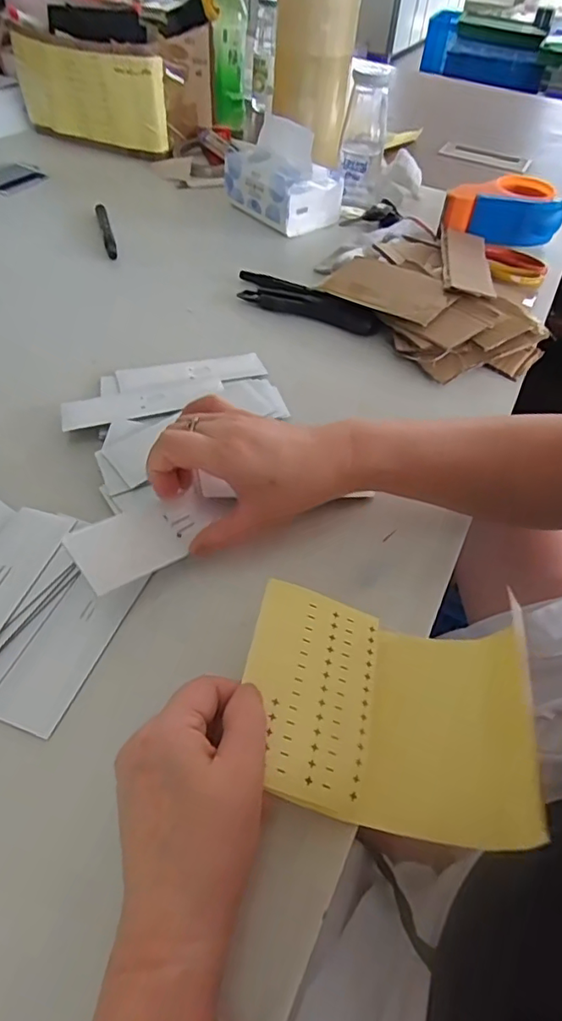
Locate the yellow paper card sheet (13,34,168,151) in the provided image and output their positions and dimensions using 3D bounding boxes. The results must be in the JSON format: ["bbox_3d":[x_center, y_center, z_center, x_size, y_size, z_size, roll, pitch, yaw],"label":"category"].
[{"bbox_3d":[-0.299,-0.624,0.827,0.261,0.128,0.048,20,51,11],"label":"yellow paper card sheet"}]

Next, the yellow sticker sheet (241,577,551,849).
[{"bbox_3d":[0.059,0.107,0.302,0.153,0.031,0.115,10,51,4],"label":"yellow sticker sheet"}]

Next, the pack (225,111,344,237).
[{"bbox_3d":[0.001,-0.453,0.726,0.095,0.099,0.147,-35,61,-29],"label":"pack"}]

